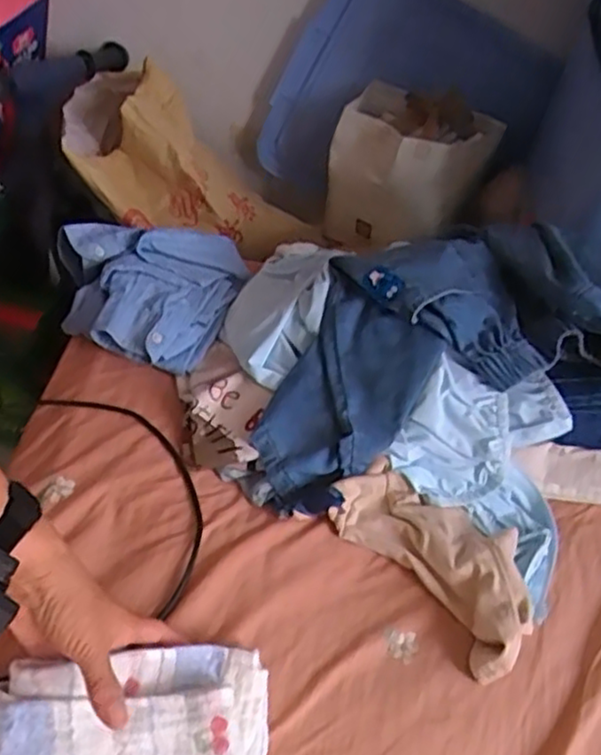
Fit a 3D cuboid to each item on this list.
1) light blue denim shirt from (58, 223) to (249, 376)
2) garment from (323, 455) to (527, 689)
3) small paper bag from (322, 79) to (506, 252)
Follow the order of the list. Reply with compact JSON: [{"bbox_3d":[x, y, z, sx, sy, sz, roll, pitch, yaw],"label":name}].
[{"bbox_3d":[-0.162,-0.108,0.766,0.179,0.048,0.208,19,53,10],"label":"light blue denim shirt"},{"bbox_3d":[0.117,0.146,0.600,0.101,0.040,0.193,-34,62,-27],"label":"garment"},{"bbox_3d":[0.167,-0.322,1.132,0.219,0.219,0.160,31,56,18],"label":"small paper bag"}]

